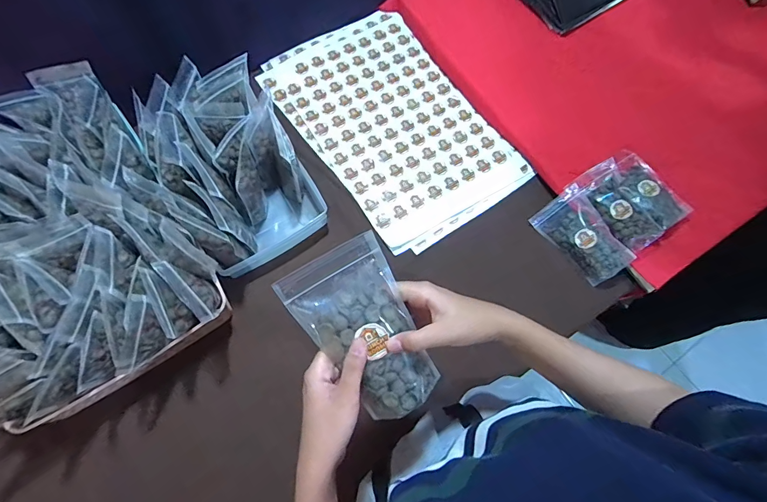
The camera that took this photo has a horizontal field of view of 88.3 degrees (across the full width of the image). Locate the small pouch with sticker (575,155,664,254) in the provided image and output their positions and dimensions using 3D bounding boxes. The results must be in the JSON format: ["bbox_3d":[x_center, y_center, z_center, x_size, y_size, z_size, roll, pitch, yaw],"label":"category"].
[{"bbox_3d":[0.419,-0.084,0.696,0.081,0.031,0.163,-28,74,-11],"label":"small pouch with sticker"}]

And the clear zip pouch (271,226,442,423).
[{"bbox_3d":[-0.015,0.078,0.383,0.098,0.040,0.166,-32,92,-11],"label":"clear zip pouch"}]

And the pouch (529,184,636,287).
[{"bbox_3d":[0.350,-0.025,0.693,0.092,0.033,0.160,-39,74,13],"label":"pouch"}]

